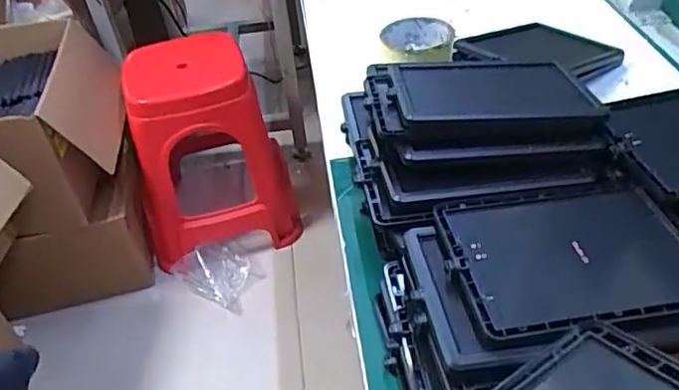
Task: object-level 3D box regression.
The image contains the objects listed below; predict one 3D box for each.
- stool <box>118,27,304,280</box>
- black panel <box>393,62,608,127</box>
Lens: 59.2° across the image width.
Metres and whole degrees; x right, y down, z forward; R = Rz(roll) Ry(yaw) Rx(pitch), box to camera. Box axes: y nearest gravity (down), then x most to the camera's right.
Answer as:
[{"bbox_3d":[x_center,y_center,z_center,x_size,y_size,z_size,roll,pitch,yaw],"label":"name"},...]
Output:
[{"bbox_3d":[-0.333,-0.116,1.540,0.377,0.475,0.377,-19,43,-14],"label":"stool"},{"bbox_3d":[0.130,-0.088,0.517,0.158,0.012,0.127,1,32,0],"label":"black panel"}]

